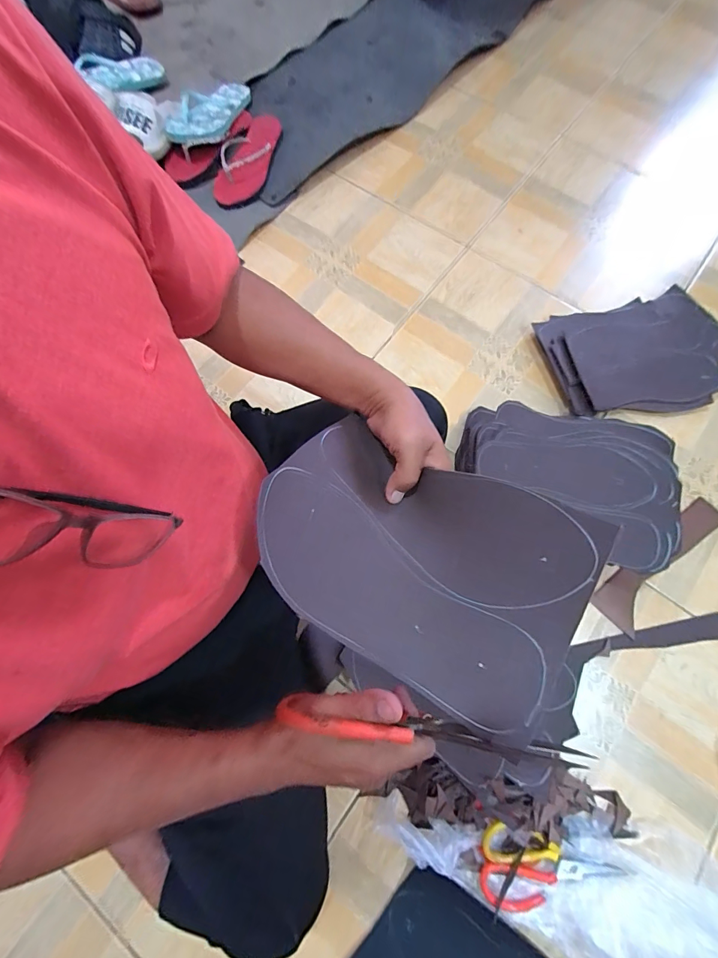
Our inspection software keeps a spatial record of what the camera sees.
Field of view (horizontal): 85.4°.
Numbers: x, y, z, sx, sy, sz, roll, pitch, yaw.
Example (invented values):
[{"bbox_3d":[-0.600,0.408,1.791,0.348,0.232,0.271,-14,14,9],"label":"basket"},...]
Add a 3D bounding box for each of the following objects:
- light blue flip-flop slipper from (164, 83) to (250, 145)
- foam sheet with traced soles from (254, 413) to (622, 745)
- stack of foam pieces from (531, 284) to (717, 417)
[{"bbox_3d":[-0.329,-0.809,0.854,0.111,0.040,0.259,17,62,7],"label":"light blue flip-flop slipper"},{"bbox_3d":[0.041,0.059,0.320,0.242,0.076,0.171,29,77,9],"label":"foam sheet with traced soles"},{"bbox_3d":[0.511,-0.227,0.713,0.312,0.030,0.227,-12,74,-2],"label":"stack of foam pieces"}]

